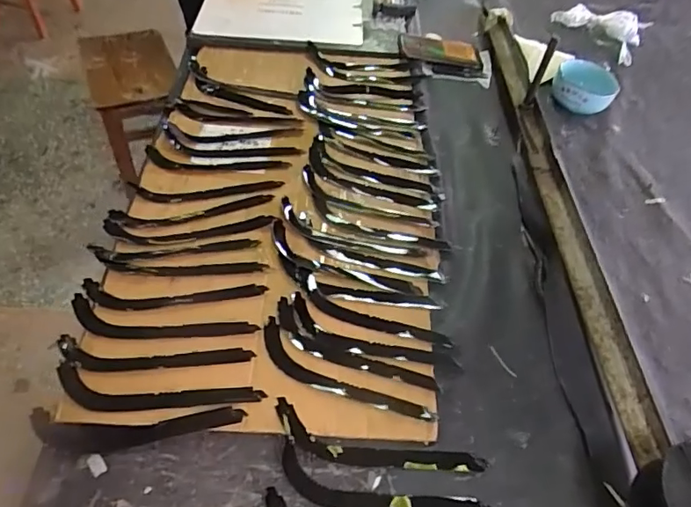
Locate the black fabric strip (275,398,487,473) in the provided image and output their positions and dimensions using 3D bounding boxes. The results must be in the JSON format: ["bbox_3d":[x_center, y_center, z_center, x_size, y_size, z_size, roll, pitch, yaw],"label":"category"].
[{"bbox_3d":[0.031,0.195,0.524,0.214,0.011,0.042,14,51,5],"label":"black fabric strip"}]

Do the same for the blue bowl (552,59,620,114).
[{"bbox_3d":[0.420,-0.292,0.920,0.102,0.063,0.108,3,51,-4],"label":"blue bowl"}]

